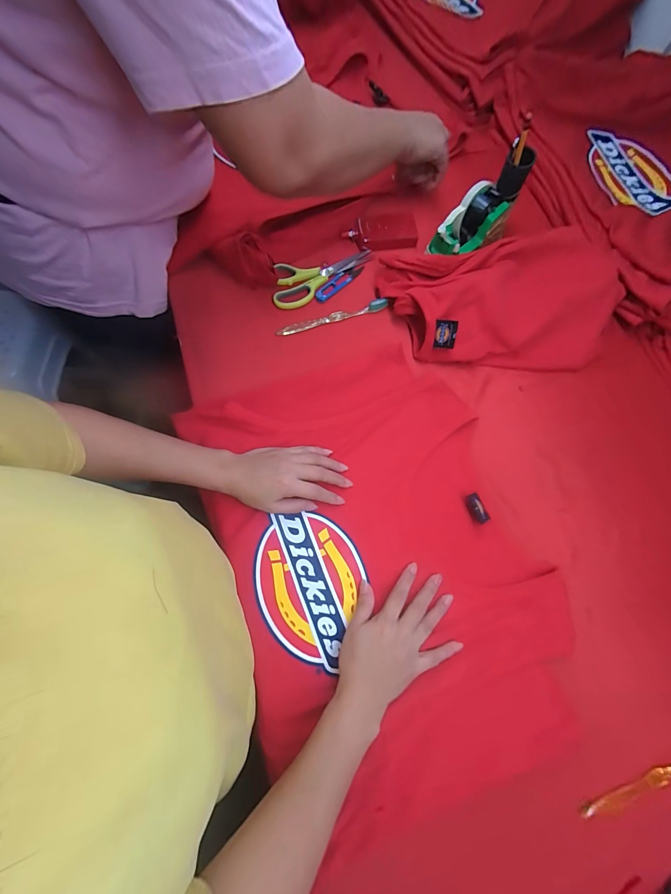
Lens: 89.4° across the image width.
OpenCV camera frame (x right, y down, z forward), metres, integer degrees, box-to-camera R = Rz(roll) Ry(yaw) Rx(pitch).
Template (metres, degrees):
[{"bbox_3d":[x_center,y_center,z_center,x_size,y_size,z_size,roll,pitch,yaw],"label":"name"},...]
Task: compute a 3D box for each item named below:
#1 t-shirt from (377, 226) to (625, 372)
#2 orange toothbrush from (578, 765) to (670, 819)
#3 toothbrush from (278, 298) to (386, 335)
[{"bbox_3d":[0.261,-0.223,0.509,0.350,0.056,0.201,-5,73,-8],"label":"t-shirt"},{"bbox_3d":[0.355,0.377,0.383,0.180,0.015,0.021,-18,76,-4],"label":"orange toothbrush"},{"bbox_3d":[-0.005,-0.203,0.528,0.177,0.010,0.016,-15,75,-11],"label":"toothbrush"}]

